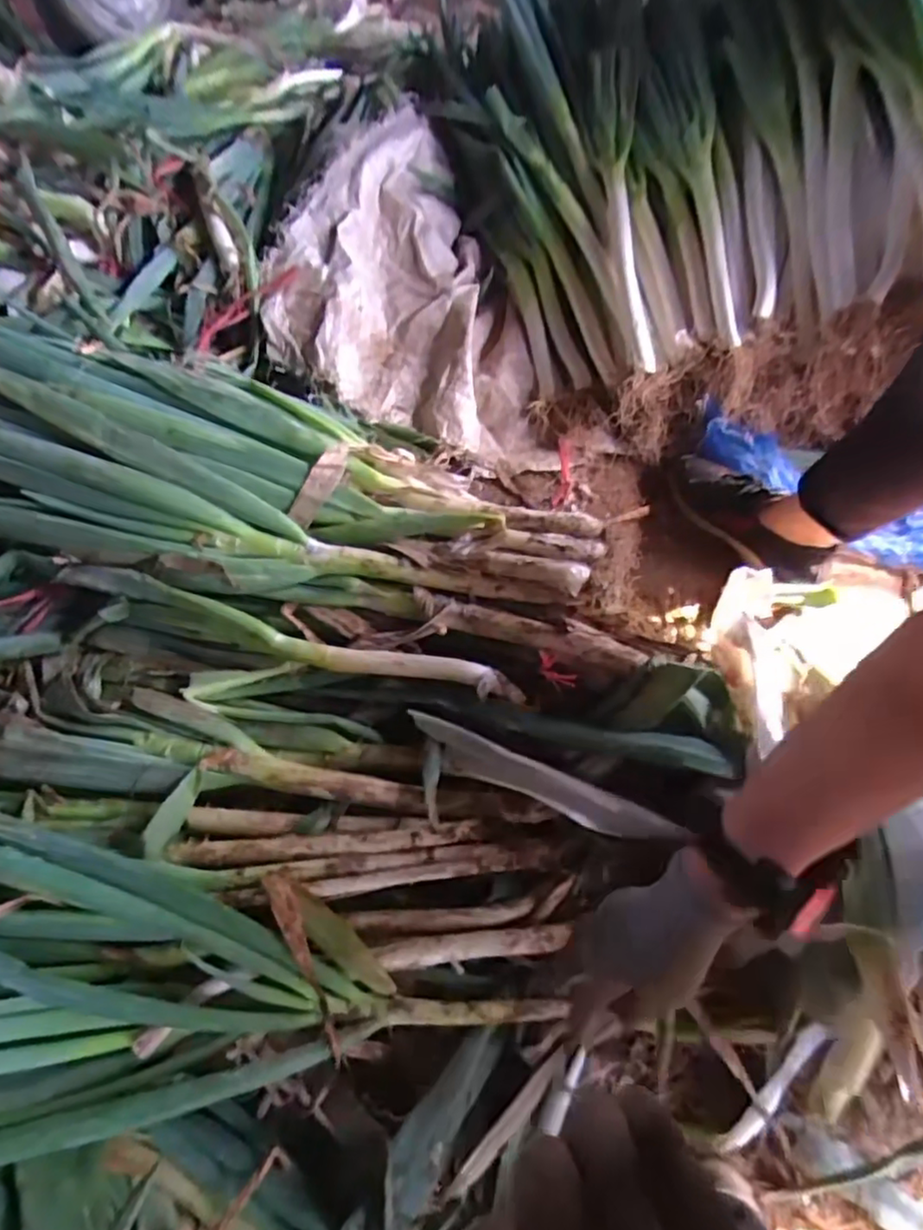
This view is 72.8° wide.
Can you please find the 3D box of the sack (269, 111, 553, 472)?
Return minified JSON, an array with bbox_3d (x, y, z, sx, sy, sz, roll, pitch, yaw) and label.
[{"bbox_3d":[-0.105,-0.499,0.957,0.380,0.162,0.639,-8,60,-3],"label":"sack"}]

